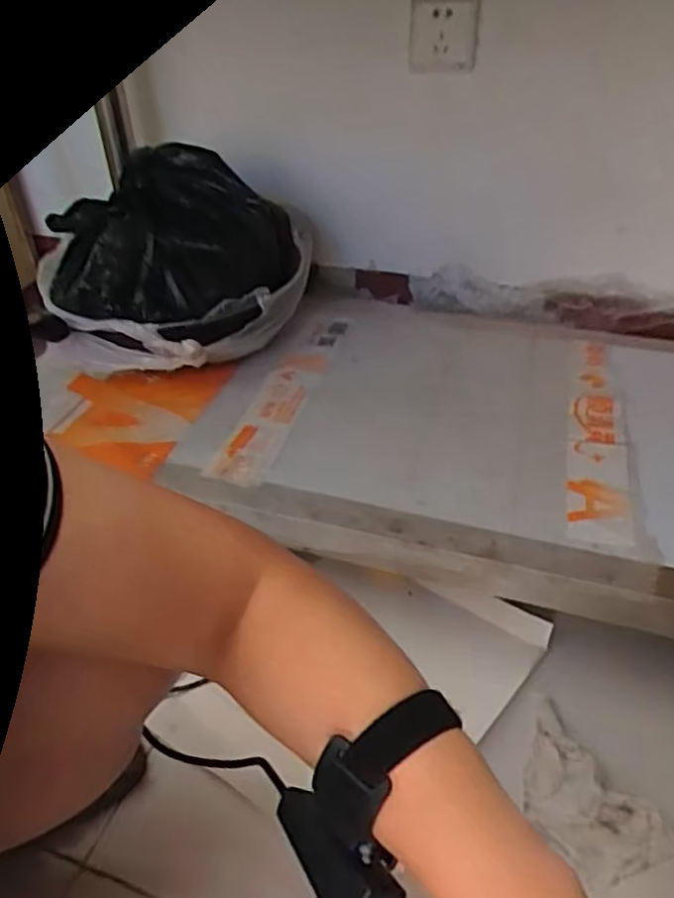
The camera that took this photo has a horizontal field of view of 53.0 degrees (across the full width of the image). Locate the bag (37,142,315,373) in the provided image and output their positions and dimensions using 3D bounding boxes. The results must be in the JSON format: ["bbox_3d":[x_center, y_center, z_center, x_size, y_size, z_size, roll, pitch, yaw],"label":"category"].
[{"bbox_3d":[-0.195,-0.251,0.837,0.297,0.206,0.245,-1,38,2],"label":"bag"}]

